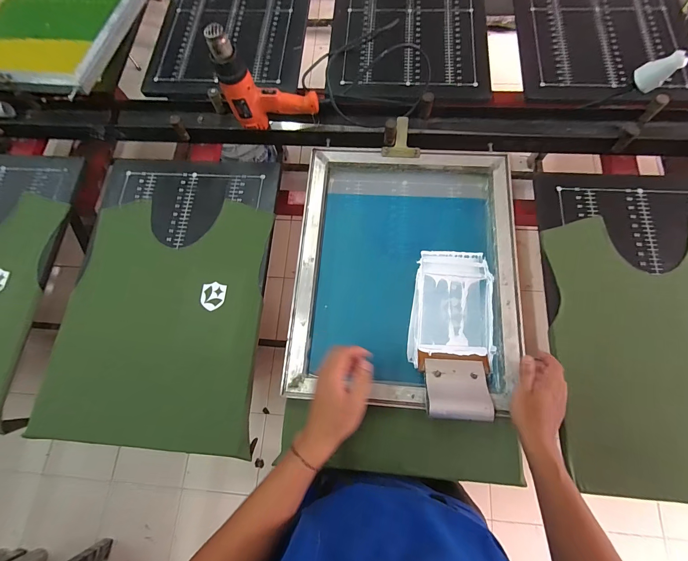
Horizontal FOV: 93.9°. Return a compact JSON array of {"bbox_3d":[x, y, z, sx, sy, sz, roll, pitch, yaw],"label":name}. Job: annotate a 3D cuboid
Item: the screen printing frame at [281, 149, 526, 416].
[{"bbox_3d":[0.119,-0.028,0.638,0.414,0.042,0.506,4,72,4],"label":"screen printing frame"}]

